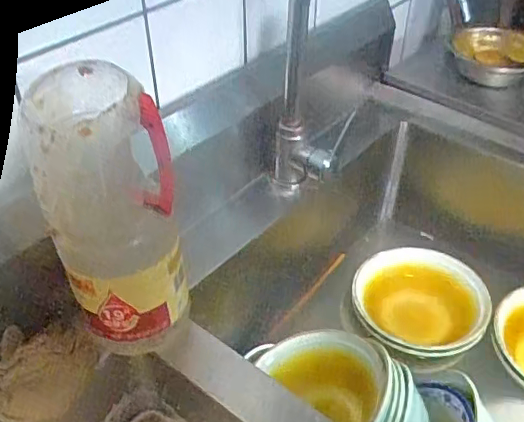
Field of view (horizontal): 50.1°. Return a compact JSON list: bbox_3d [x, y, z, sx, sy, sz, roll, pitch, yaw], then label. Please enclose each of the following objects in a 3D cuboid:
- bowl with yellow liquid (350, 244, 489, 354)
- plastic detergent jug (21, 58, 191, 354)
[{"bbox_3d":[0.240,0.156,0.870,0.186,0.103,0.183,-1,41,1],"label":"bowl with yellow liquid"},{"bbox_3d":[-0.129,0.007,0.493,0.106,0.241,0.106,-12,42,-12],"label":"plastic detergent jug"}]

